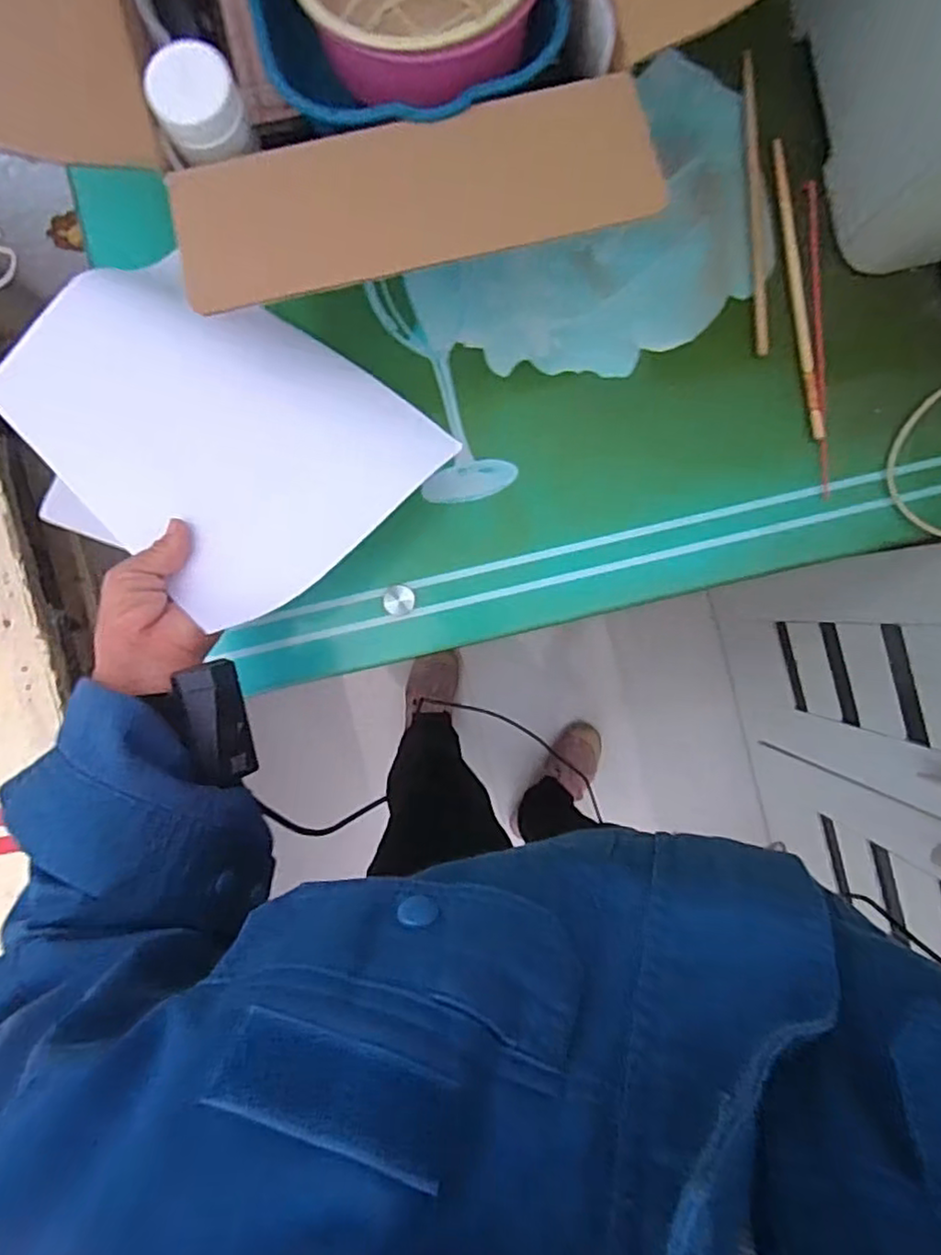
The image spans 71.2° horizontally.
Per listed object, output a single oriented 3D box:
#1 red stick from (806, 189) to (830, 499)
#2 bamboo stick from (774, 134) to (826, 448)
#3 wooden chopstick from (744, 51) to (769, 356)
[{"bbox_3d":[0.280,-0.230,0.530,0.011,0.004,0.248,-5,92,0],"label":"red stick"},{"bbox_3d":[0.263,-0.269,0.527,0.010,0.004,0.234,-9,92,0],"label":"bamboo stick"},{"bbox_3d":[0.228,-0.335,0.523,0.011,0.006,0.232,-3,92,0],"label":"wooden chopstick"}]

